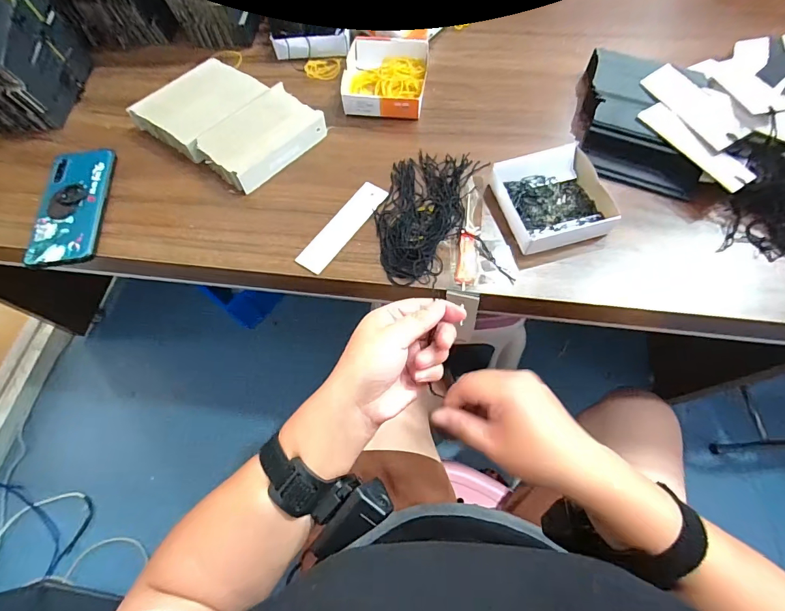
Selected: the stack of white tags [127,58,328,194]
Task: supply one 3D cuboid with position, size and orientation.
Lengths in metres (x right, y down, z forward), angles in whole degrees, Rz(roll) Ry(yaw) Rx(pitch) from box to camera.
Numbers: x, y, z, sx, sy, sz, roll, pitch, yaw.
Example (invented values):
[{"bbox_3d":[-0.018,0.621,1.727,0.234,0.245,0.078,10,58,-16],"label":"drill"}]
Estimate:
[{"bbox_3d":[-0.200,-0.229,0.483,0.200,0.039,0.139,35,72,18],"label":"stack of white tags"}]

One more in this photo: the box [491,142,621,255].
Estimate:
[{"bbox_3d":[0.167,-0.117,0.417,0.105,0.026,0.113,-18,65,-5],"label":"box"}]

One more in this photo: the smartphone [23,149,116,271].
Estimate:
[{"bbox_3d":[-0.371,-0.115,0.453,0.071,0.018,0.159,-7,65,0],"label":"smartphone"}]

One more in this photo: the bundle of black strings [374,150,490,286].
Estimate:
[{"bbox_3d":[0.029,-0.107,0.427,0.090,0.016,0.174,18,68,11],"label":"bundle of black strings"}]

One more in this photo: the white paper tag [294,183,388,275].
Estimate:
[{"bbox_3d":[-0.053,-0.088,0.428,0.033,0.004,0.126,32,71,15],"label":"white paper tag"}]

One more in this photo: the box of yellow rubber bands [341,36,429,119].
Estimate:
[{"bbox_3d":[-0.009,-0.291,0.506,0.102,0.033,0.121,8,66,7],"label":"box of yellow rubber bands"}]

